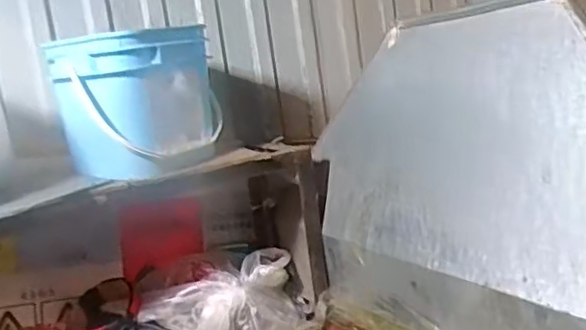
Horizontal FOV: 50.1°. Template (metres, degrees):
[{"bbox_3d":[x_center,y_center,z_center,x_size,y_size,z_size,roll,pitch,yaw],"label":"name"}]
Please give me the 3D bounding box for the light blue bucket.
[{"bbox_3d":[-0.242,-0.093,1.003,0.230,0.216,0.234,-8,9,-12],"label":"light blue bucket"}]

